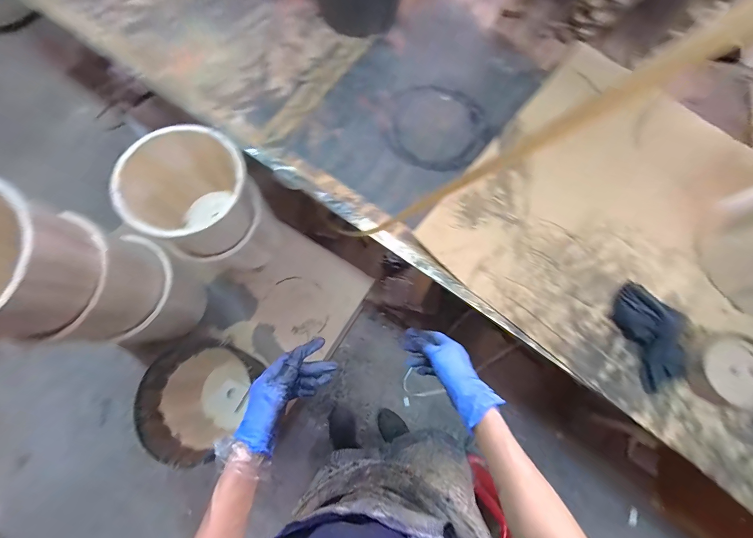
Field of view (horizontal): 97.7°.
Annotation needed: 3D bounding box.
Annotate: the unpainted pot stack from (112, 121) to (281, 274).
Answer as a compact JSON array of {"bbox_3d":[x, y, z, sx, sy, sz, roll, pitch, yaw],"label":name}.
[{"bbox_3d":[-0.362,-0.123,0.754,0.215,0.336,0.224,34,79,10],"label":"unpainted pot stack"}]

